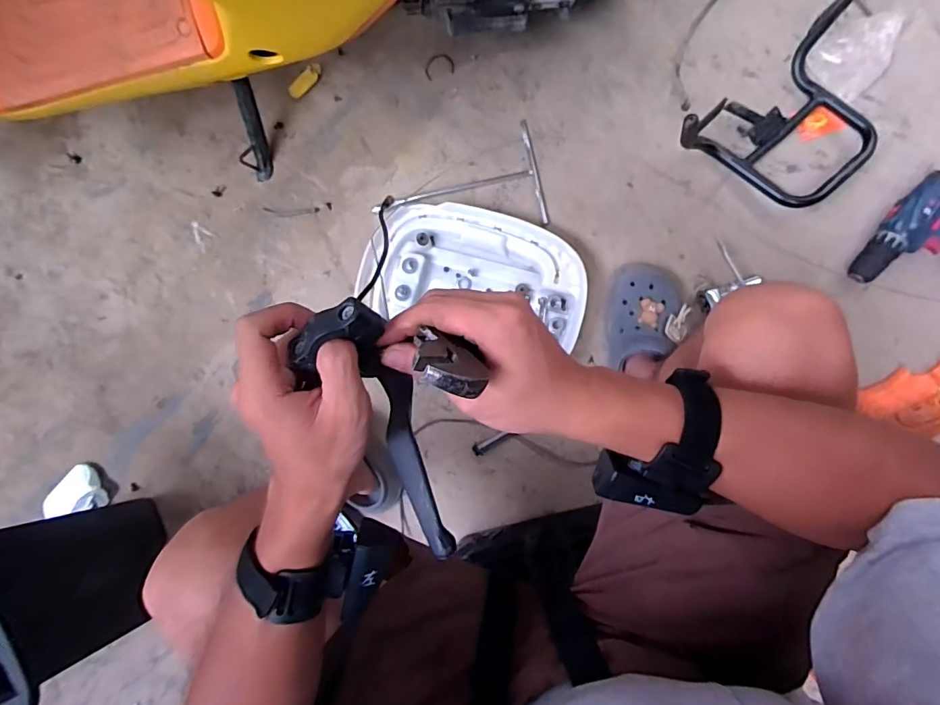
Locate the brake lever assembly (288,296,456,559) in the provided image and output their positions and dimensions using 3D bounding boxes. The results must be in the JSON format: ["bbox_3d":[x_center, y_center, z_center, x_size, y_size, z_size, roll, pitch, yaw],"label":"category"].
[{"bbox_3d":[-0.049,0.044,0.298,0.054,0.052,0.148,-27,93,5],"label":"brake lever assembly"}]

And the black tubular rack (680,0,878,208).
[{"bbox_3d":[0.481,-0.333,0.714,0.328,0.138,0.211,-40,83,4],"label":"black tubular rack"}]

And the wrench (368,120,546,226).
[{"bbox_3d":[-0.026,-0.271,0.818,0.278,0.037,0.173,-12,86,6],"label":"wrench"}]

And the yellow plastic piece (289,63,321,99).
[{"bbox_3d":[-0.293,-0.483,0.884,0.071,0.024,0.025,-43,83,3],"label":"yellow plastic piece"}]

